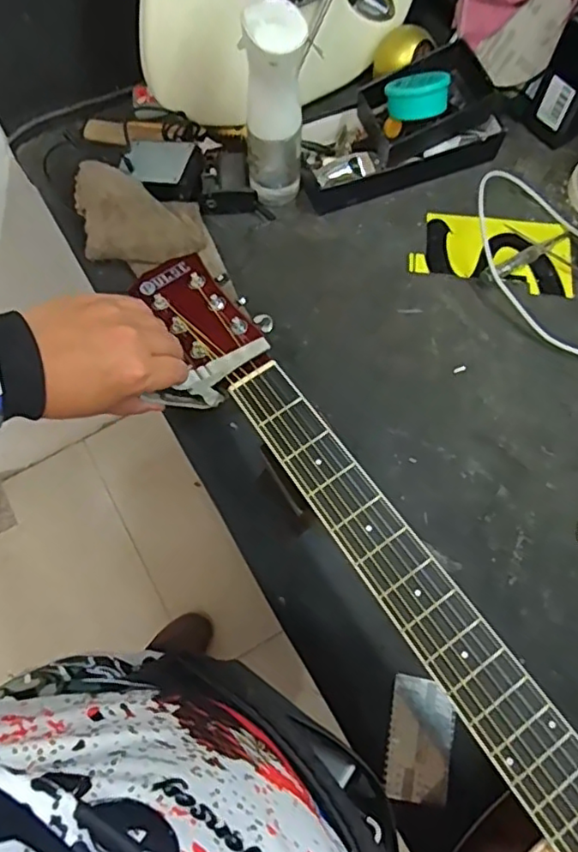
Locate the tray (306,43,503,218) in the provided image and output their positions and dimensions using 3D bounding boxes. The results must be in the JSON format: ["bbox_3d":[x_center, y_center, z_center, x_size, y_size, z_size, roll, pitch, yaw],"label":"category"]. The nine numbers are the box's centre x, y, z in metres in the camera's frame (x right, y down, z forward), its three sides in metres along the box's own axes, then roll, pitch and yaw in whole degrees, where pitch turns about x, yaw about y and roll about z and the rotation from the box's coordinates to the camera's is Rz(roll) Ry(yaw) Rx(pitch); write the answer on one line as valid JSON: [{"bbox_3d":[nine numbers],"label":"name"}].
[{"bbox_3d":[0.110,-0.317,0.638,0.208,0.085,0.121,-21,71,-8],"label":"tray"}]

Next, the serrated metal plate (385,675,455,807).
[{"bbox_3d":[0.105,0.250,0.482,0.049,0.004,0.088,10,72,5],"label":"serrated metal plate"}]

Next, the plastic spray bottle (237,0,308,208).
[{"bbox_3d":[-0.014,-0.292,0.567,0.052,0.189,0.049,1,70,0],"label":"plastic spray bottle"}]

